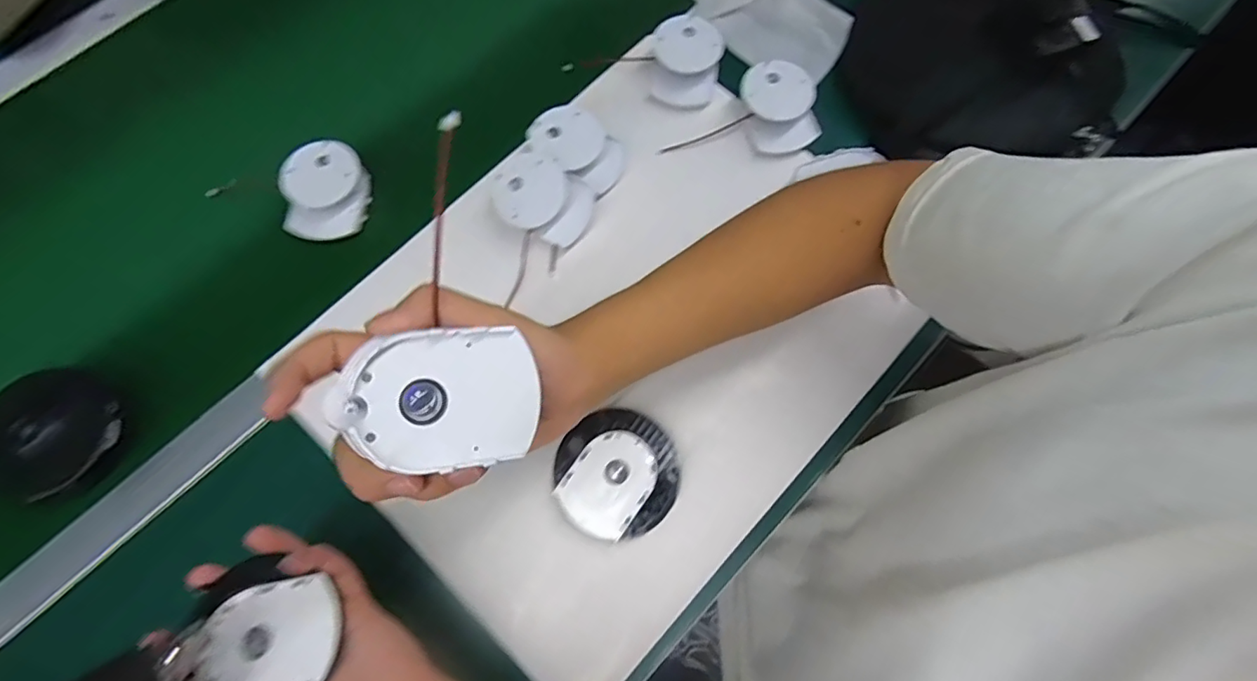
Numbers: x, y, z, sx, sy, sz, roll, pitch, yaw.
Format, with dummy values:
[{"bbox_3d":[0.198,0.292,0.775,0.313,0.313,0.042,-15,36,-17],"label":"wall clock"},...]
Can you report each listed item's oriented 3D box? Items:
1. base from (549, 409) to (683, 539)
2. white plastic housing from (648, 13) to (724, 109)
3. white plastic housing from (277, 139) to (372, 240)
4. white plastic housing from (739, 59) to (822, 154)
[{"bbox_3d":[-0.010,0.103,0.435,0.093,0.024,0.093,0,73,0],"label":"base"},{"bbox_3d":[0.052,-0.265,0.521,0.066,0.032,0.081,13,73,4],"label":"white plastic housing"},{"bbox_3d":[-0.268,-0.131,0.489,0.063,0.038,0.082,-3,73,-1],"label":"white plastic housing"},{"bbox_3d":[0.139,-0.216,0.510,0.062,0.034,0.080,-14,74,-4],"label":"white plastic housing"}]

